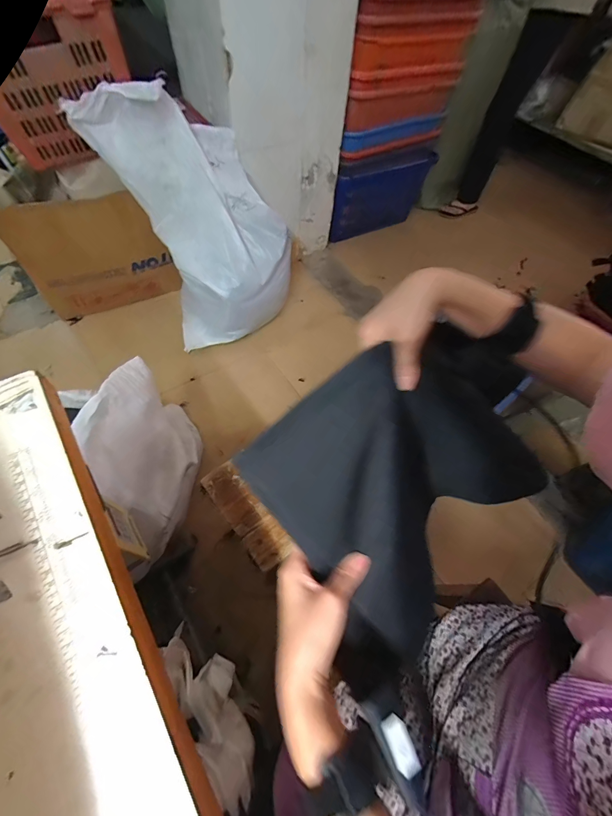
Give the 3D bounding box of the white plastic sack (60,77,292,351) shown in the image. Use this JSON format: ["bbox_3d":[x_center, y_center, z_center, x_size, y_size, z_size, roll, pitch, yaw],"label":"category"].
[{"bbox_3d":[-0.321,-0.595,1.125,0.459,0.676,0.377,-32,67,-21],"label":"white plastic sack"}]

